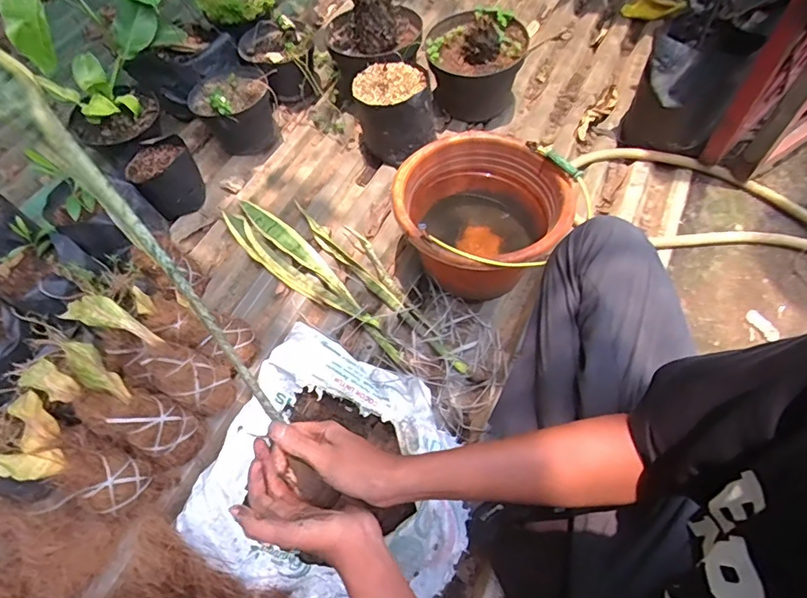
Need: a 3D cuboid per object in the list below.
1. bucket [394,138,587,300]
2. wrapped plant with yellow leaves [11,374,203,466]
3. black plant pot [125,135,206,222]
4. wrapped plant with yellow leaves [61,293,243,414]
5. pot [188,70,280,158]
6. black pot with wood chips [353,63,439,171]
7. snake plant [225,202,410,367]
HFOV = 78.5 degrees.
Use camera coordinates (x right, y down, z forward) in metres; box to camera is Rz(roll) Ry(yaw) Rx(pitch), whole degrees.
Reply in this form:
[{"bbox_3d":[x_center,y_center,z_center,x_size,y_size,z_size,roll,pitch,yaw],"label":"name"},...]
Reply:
[{"bbox_3d":[0.128,-0.120,0.858,0.274,0.204,0.259,0,58,-1],"label":"bucket"},{"bbox_3d":[-0.398,0.155,0.703,0.245,0.118,0.080,40,61,-22],"label":"wrapped plant with yellow leaves"},{"bbox_3d":[-0.486,-0.246,1.025,0.126,0.109,0.115,0,58,-1],"label":"black plant pot"},{"bbox_3d":[-0.386,0.083,0.765,0.281,0.107,0.080,40,63,-15],"label":"wrapped plant with yellow leaves"},{"bbox_3d":[-0.368,-0.410,1.092,0.160,0.149,0.172,0,58,-1],"label":"pot"},{"bbox_3d":[-0.018,-0.378,1.043,0.170,0.164,0.142,3,58,1],"label":"black pot with wood chips"},{"bbox_3d":[-0.176,-0.040,0.925,0.091,0.035,0.492,-38,66,-21],"label":"snake plant"}]

